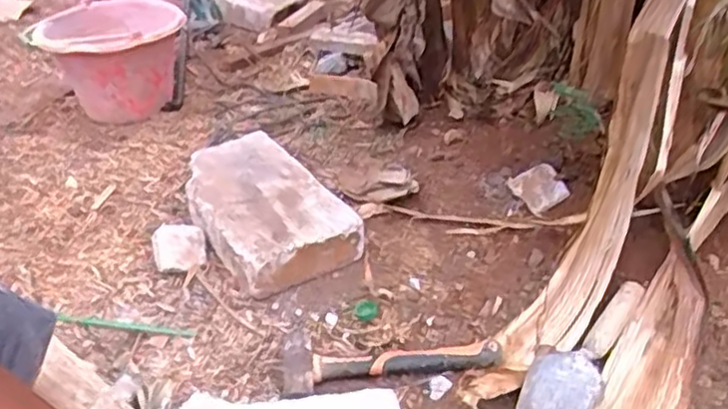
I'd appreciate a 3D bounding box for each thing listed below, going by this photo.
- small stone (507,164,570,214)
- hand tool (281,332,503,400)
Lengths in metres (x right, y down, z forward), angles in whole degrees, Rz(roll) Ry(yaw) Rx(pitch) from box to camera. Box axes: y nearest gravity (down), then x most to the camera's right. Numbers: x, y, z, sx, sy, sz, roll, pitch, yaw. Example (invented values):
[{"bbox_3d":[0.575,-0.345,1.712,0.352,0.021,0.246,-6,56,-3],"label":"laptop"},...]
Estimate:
[{"bbox_3d":[0.278,-0.025,1.116,0.074,0.026,0.079,-28,59,2],"label":"small stone"},{"bbox_3d":[0.033,0.196,0.914,0.278,0.022,0.083,-5,34,-9],"label":"hand tool"}]

